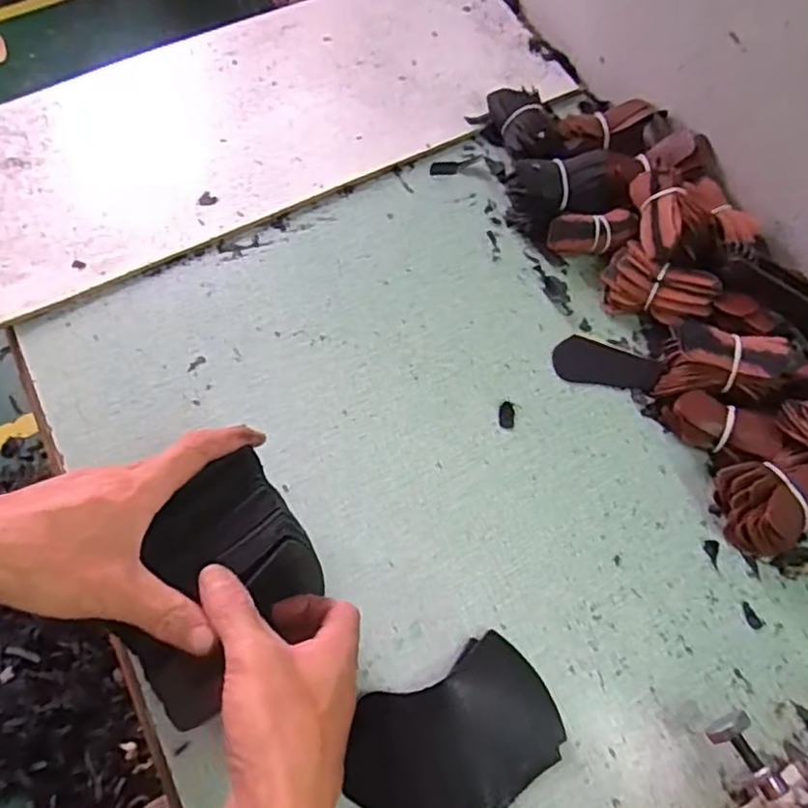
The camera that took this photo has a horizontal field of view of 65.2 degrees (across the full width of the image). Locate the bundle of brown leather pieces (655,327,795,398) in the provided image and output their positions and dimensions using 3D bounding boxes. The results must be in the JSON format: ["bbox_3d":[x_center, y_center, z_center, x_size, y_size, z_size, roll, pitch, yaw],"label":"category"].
[{"bbox_3d":[0.228,-0.025,0.458,0.074,0.050,0.054,14,67,4],"label":"bundle of brown leather pieces"}]

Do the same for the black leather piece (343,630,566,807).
[{"bbox_3d":[0.030,0.200,0.372,0.122,0.014,0.087,-28,70,-13],"label":"black leather piece"}]

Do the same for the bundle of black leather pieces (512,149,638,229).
[{"bbox_3d":[0.140,-0.177,0.527,0.103,0.044,0.058,-9,67,-6],"label":"bundle of black leather pieces"}]

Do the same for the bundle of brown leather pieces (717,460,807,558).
[{"bbox_3d":[0.257,0.065,0.424,0.086,0.043,0.058,-15,68,-9],"label":"bundle of brown leather pieces"}]

